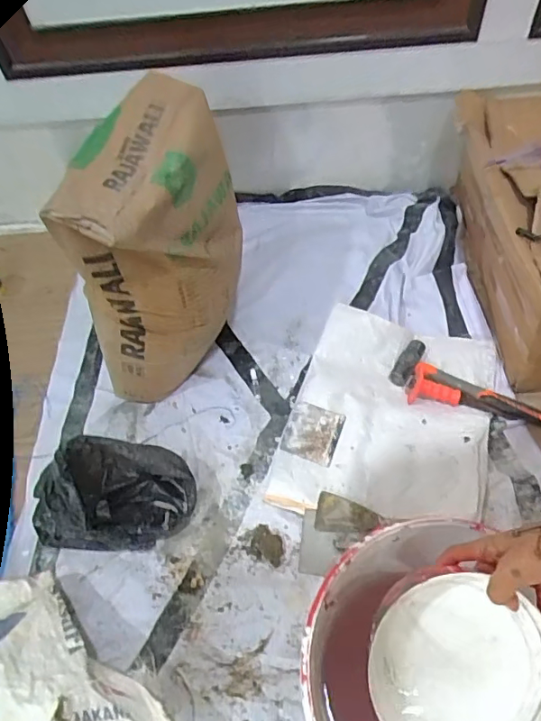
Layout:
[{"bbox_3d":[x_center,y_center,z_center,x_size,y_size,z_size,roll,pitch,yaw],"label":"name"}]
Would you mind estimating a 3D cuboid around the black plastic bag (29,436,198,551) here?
[{"bbox_3d":[-0.278,0.228,0.906,0.281,0.148,0.172,1,58,5],"label":"black plastic bag"}]

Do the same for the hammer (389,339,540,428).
[{"bbox_3d":[0.412,0.078,1.022,0.353,0.040,0.124,28,63,20],"label":"hammer"}]

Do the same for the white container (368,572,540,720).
[{"bbox_3d":[0.191,0.303,0.503,0.182,0.065,0.167,-2,58,3],"label":"white container"}]

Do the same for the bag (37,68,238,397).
[{"bbox_3d":[-0.180,-0.173,0.921,0.204,0.462,0.318,14,60,12],"label":"bag"}]

